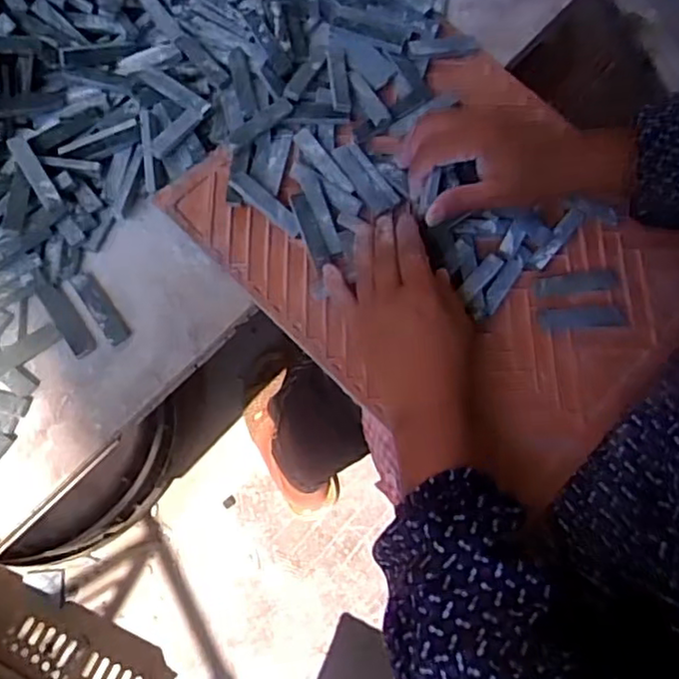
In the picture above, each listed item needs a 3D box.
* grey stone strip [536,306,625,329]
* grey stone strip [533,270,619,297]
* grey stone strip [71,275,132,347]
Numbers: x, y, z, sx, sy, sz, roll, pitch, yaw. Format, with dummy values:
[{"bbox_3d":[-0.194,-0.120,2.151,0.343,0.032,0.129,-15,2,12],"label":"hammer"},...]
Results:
[{"bbox_3d":[0.184,-0.017,0.496,0.065,0.004,0.017,-2,69,-2],"label":"grey stone strip"},{"bbox_3d":[0.181,-0.044,0.498,0.068,0.004,0.015,-8,69,-4],"label":"grey stone strip"},{"bbox_3d":[-0.177,-0.024,0.484,0.016,0.007,0.064,-33,73,-13],"label":"grey stone strip"}]

